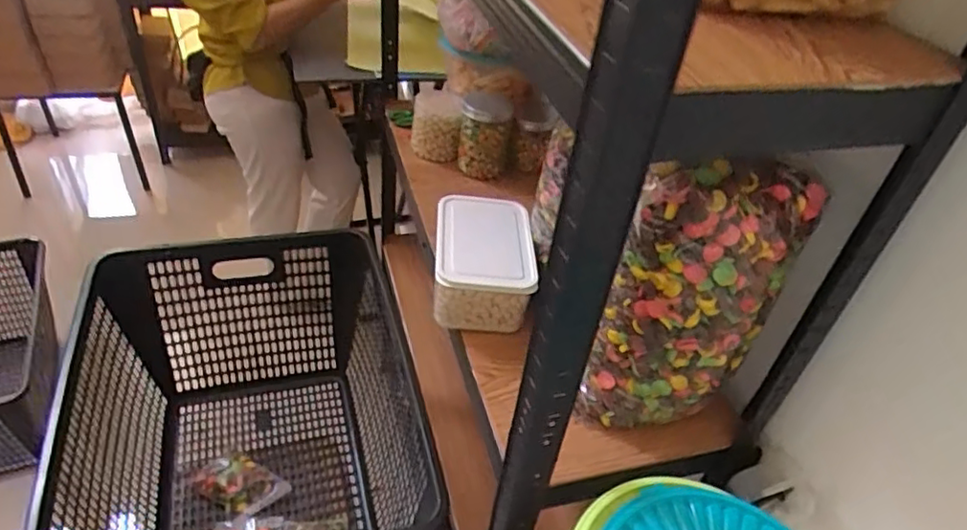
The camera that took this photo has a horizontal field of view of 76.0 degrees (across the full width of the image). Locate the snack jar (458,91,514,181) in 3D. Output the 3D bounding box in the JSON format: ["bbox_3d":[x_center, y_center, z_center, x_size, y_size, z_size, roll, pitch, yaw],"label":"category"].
[{"bbox_3d":[0.003,-0.235,1.121,0.097,0.129,0.104,4,41,-3],"label":"snack jar"}]

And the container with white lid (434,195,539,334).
[{"bbox_3d":[-0.002,-0.007,0.857,0.134,0.091,0.182,5,41,-3],"label":"container with white lid"}]

